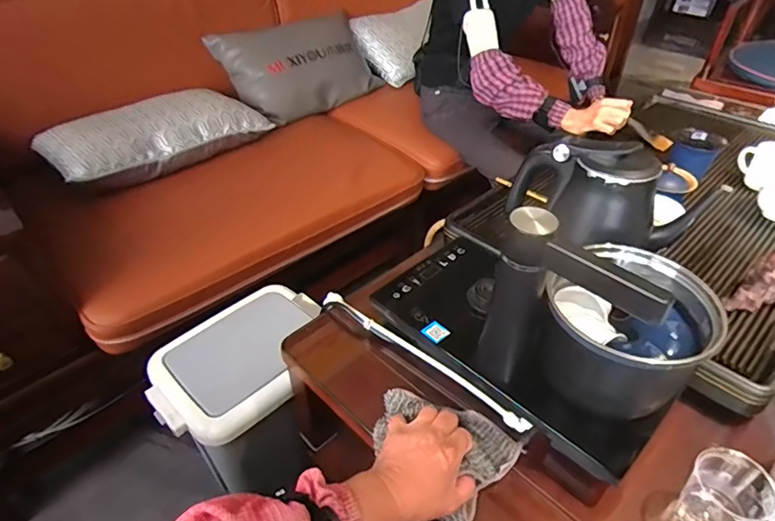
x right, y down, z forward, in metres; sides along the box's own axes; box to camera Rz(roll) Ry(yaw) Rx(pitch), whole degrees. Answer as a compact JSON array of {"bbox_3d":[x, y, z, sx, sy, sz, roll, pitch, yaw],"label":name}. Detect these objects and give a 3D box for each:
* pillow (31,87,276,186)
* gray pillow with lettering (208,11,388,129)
[{"bbox_3d":[-0.540,-0.299,1.186,0.210,0.137,0.482,30,49,31],"label":"pillow"},{"bbox_3d":[-0.252,-0.583,1.462,0.456,0.127,0.313,-34,90,-32],"label":"gray pillow with lettering"}]

